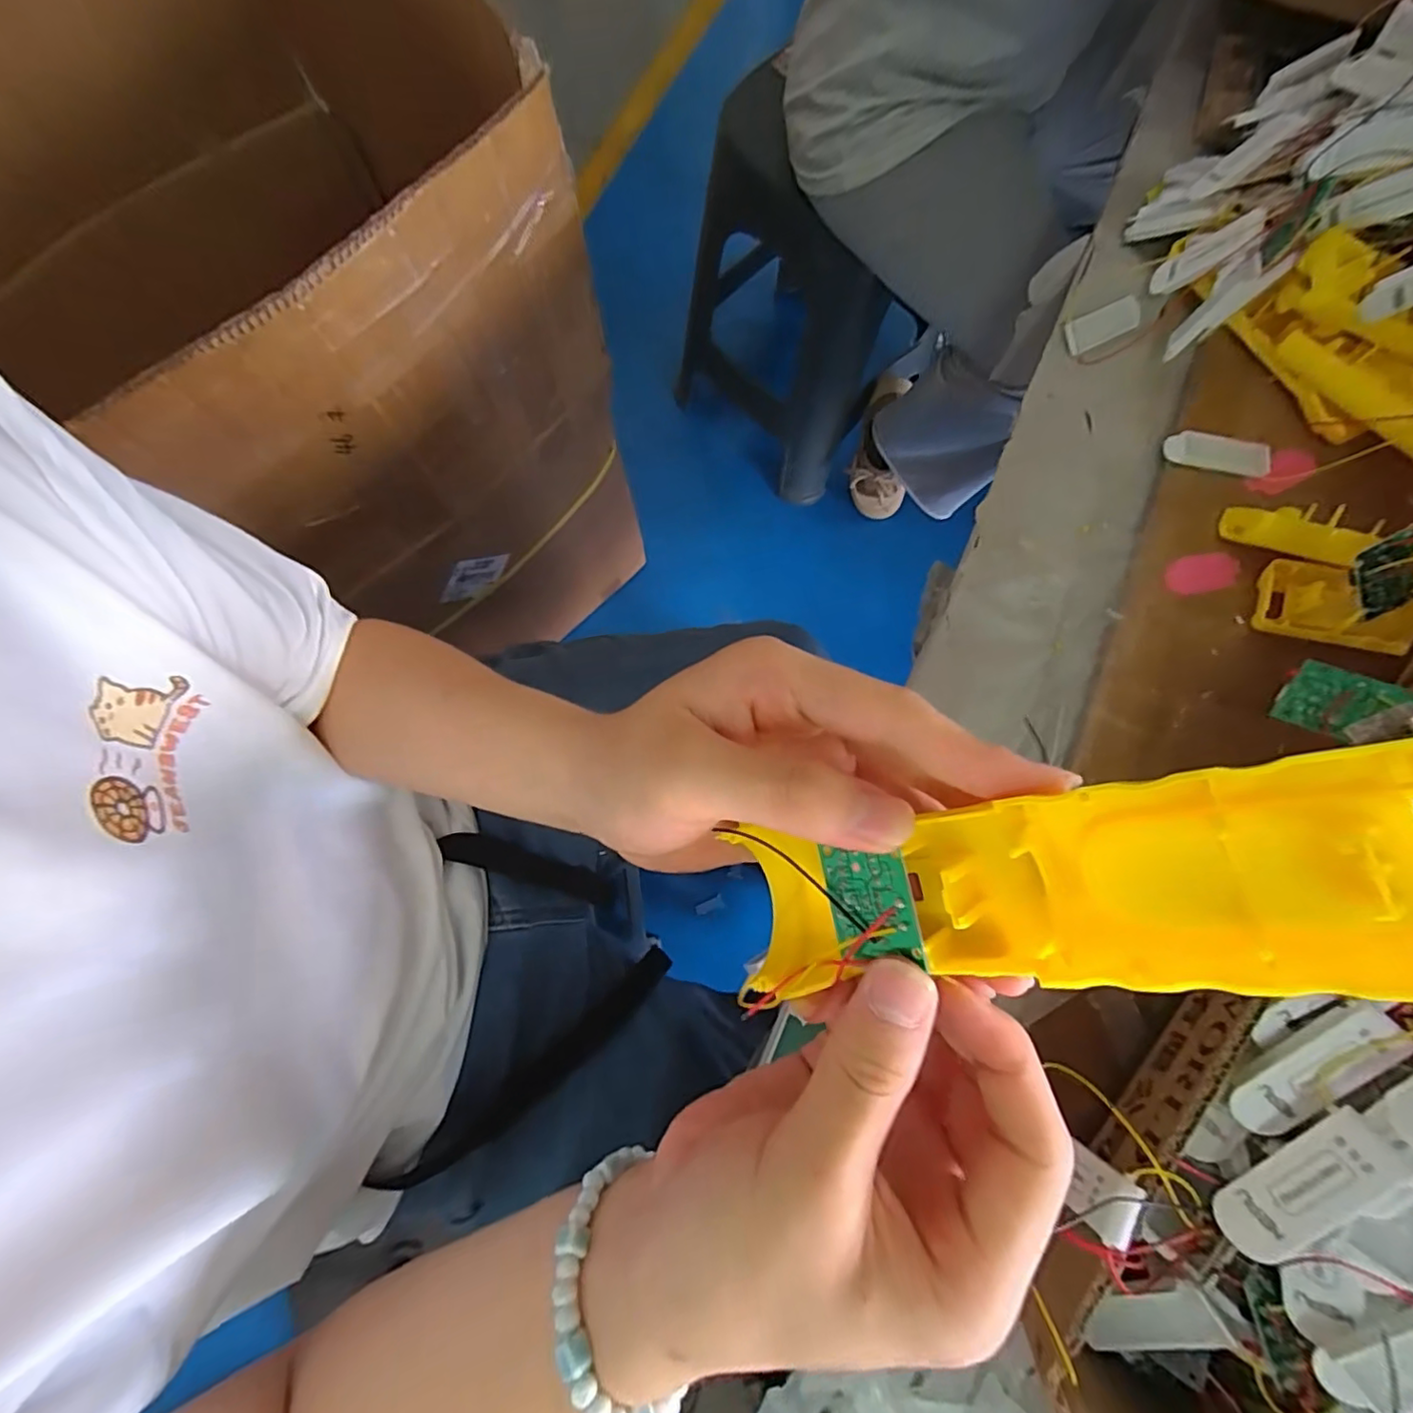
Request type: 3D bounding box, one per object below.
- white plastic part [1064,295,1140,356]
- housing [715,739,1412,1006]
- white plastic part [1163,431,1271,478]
[{"bbox_3d":[0.264,-0.255,0.401,0.054,0.011,0.021,-25,79,-6],"label":"white plastic part"},{"bbox_3d":[0.073,0.045,0.145,0.026,0.163,0.043,3,72,-46],"label":"housing"},{"bbox_3d":[0.313,-0.154,0.367,0.058,0.009,0.022,13,78,2],"label":"white plastic part"}]

